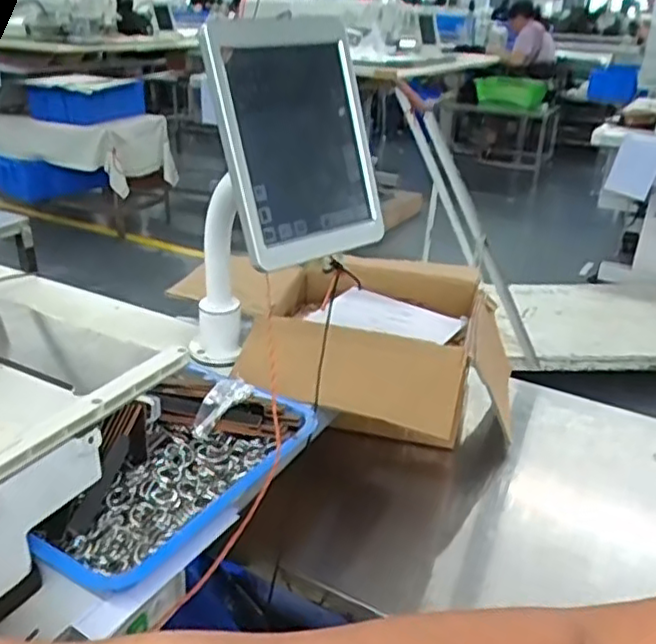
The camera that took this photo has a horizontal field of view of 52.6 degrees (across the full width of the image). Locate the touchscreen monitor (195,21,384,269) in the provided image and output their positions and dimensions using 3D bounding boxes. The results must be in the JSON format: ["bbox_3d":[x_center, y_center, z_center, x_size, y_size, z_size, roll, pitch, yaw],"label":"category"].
[{"bbox_3d":[-0.025,-0.168,0.610,0.156,0.217,0.026,-19,9,-37],"label":"touchscreen monitor"}]

